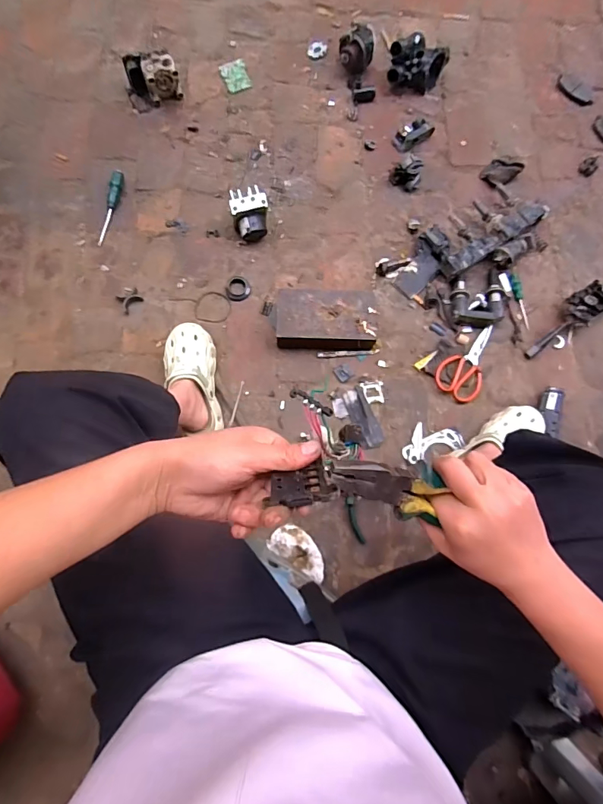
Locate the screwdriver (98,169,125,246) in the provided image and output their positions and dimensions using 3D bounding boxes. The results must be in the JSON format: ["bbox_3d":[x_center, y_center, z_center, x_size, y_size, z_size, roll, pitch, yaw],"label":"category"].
[{"bbox_3d":[-0.461,-0.473,1.062,0.030,0.020,0.195,8,77,1],"label":"screwdriver"}]

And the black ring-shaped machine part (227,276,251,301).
[{"bbox_3d":[-0.149,-0.269,1.039,0.058,0.010,0.060,0,77,-1],"label":"black ring-shaped machine part"}]

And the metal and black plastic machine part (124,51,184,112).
[{"bbox_3d":[-0.381,-0.817,1.112,0.137,0.085,0.076,-19,78,-5],"label":"metal and black plastic machine part"}]

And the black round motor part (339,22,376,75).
[{"bbox_3d":[0.142,-0.908,1.123,0.086,0.095,0.112,8,77,1],"label":"black round motor part"}]

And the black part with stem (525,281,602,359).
[{"bbox_3d":[0.622,-0.194,1.010,0.270,0.065,0.079,-40,80,4],"label":"black part with stem"}]

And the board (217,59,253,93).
[{"bbox_3d":[-0.175,-0.868,1.172,0.068,0.007,0.077,-20,96,-4],"label":"board"}]

